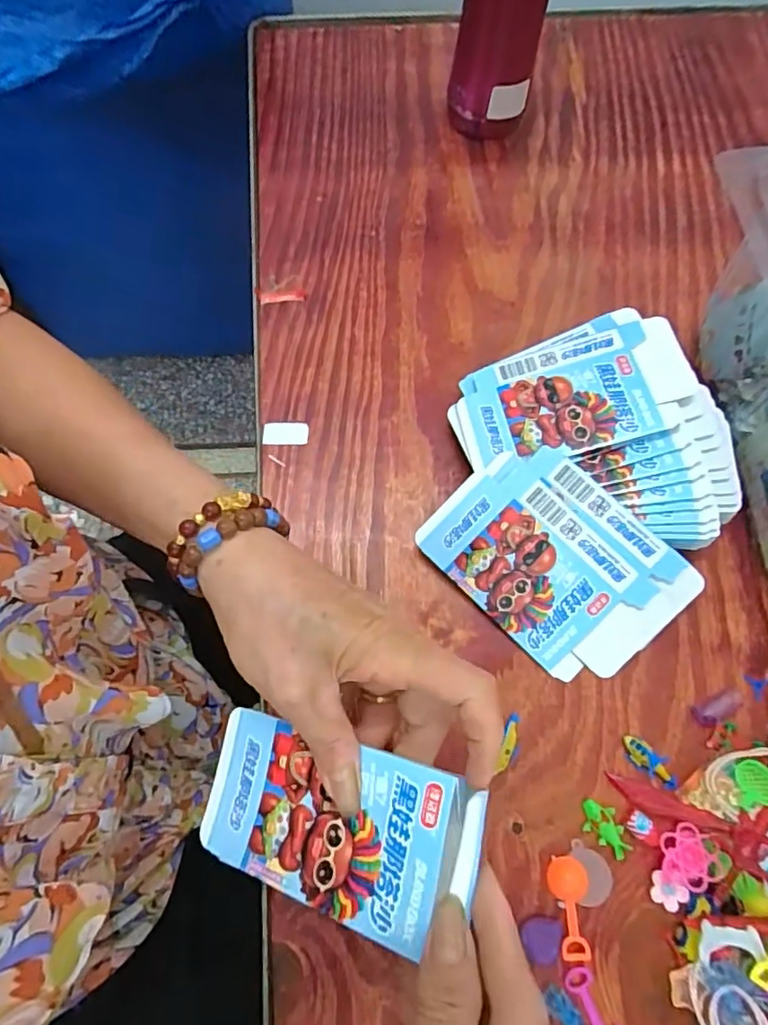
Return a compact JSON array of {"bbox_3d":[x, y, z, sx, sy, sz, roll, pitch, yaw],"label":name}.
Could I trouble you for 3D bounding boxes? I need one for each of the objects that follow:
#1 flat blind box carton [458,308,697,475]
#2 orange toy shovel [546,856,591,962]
[{"bbox_3d":[0.125,-0.081,0.379,0.144,0.010,0.092,-16,64,7],"label":"flat blind box carton"},{"bbox_3d":[0.102,0.218,0.313,0.021,0.005,0.049,3,71,1],"label":"orange toy shovel"}]

